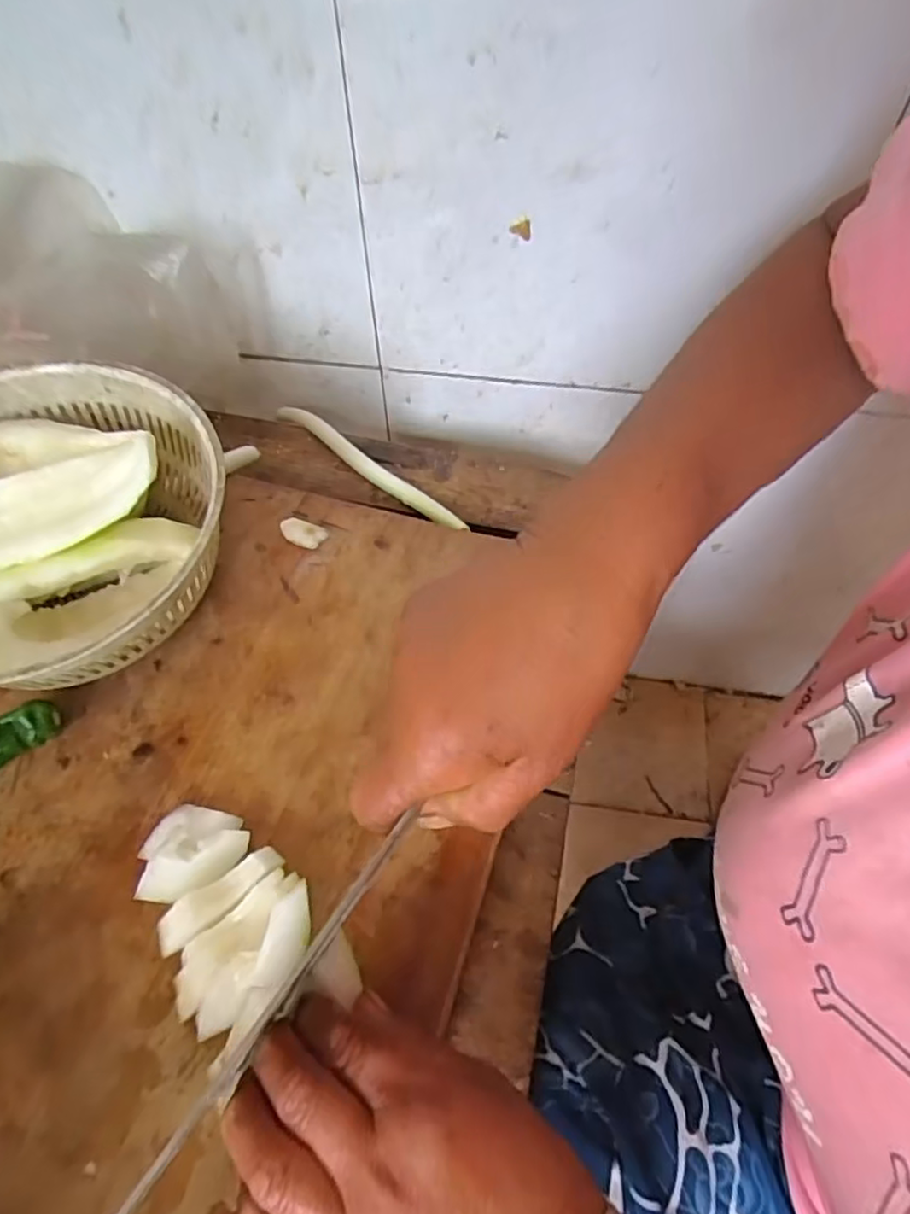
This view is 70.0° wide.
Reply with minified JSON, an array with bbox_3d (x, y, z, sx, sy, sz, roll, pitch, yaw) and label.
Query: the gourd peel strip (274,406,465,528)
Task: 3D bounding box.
[{"bbox_3d":[-0.068,-0.112,0.493,0.200,0.011,0.019,37,64,22],"label":"gourd peel strip"}]

